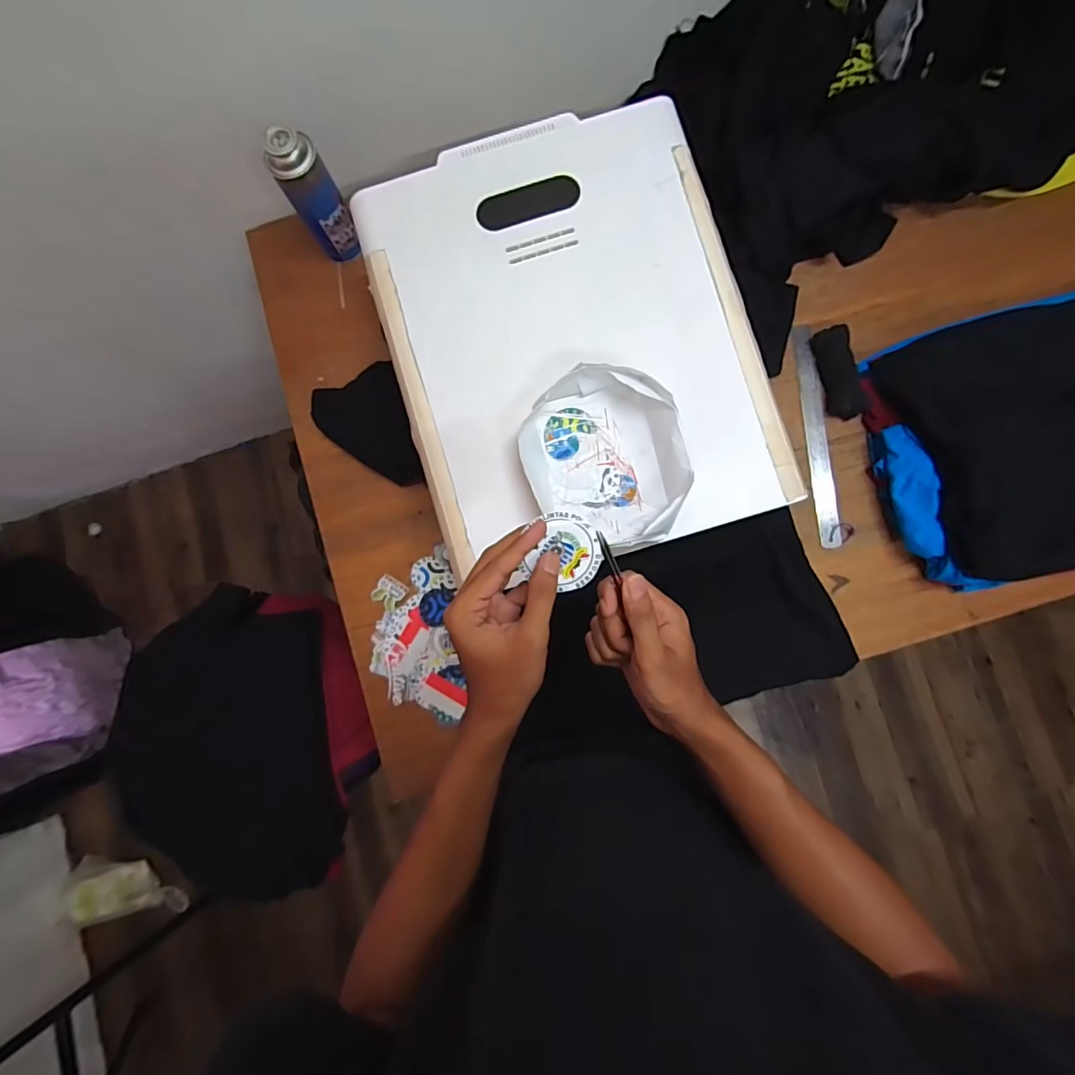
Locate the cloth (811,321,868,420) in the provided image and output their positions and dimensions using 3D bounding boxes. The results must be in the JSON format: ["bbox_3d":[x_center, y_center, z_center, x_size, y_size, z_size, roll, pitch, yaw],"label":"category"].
[{"bbox_3d":[0.425,-0.232,0.700,0.045,0.029,0.127,-9,85,1],"label":"cloth"}]

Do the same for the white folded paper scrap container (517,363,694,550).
[{"bbox_3d":[0.067,-0.084,0.526,0.163,0.050,0.183,-16,85,0],"label":"white folded paper scrap container"}]

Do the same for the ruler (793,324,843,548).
[{"bbox_3d":[0.399,-0.147,0.709,0.031,0.004,0.316,-5,86,11],"label":"ruler"}]

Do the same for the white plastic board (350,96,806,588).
[{"bbox_3d":[0.035,-0.230,0.558,0.397,0.020,0.496,-16,83,0],"label":"white plastic board"}]

